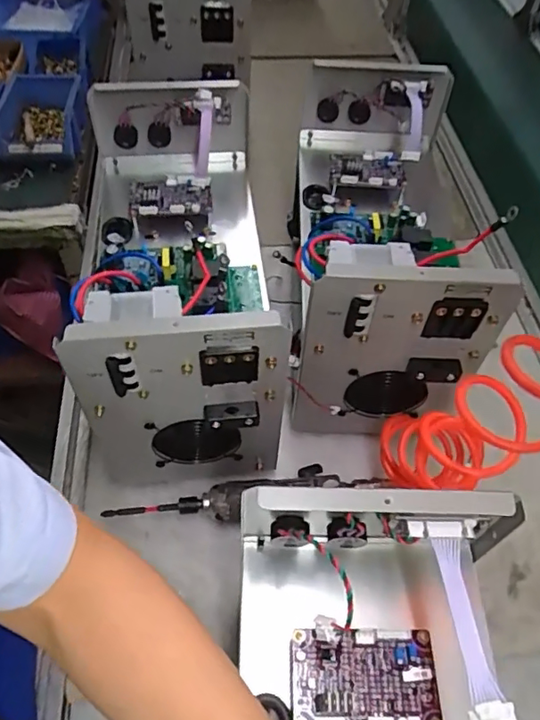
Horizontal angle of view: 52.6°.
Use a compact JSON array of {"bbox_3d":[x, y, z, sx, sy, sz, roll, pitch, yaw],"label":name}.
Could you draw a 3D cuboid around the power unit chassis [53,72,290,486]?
[{"bbox_3d":[-0.099,-0.102,0.607,0.186,0.218,0.395,-5,55,-6],"label":"power unit chassis"}]

